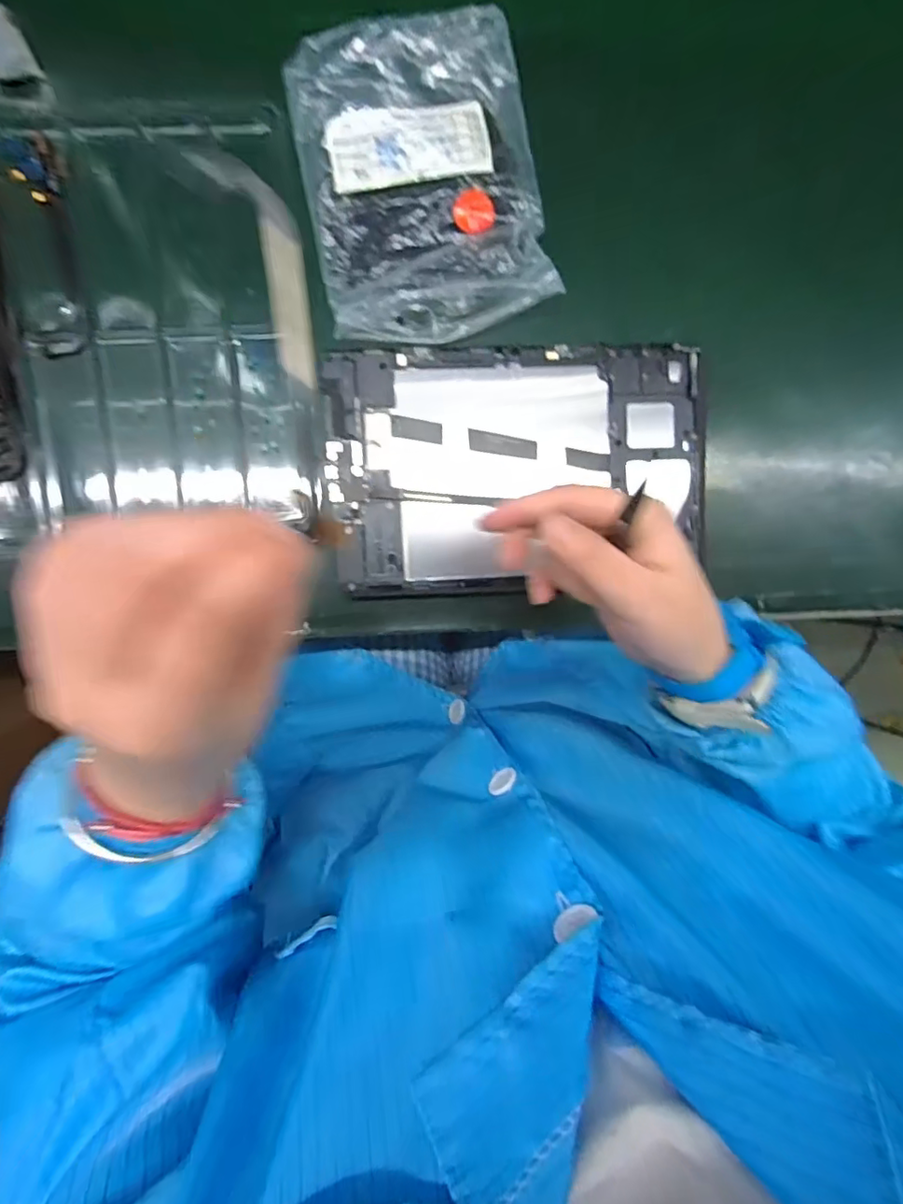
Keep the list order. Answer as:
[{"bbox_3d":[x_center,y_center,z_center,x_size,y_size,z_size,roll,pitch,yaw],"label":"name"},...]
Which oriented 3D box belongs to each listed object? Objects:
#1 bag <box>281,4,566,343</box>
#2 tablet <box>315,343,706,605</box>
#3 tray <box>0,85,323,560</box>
[{"bbox_3d":[-0.017,-0.257,0.340,0.142,0.032,0.170,-13,94,-2],"label":"bag"},{"bbox_3d":[0.045,-0.084,0.351,0.238,0.015,0.149,-4,98,-4],"label":"tablet"},{"bbox_3d":[-0.204,-0.178,0.351,0.221,0.025,0.261,-2,94,-3],"label":"tray"}]

